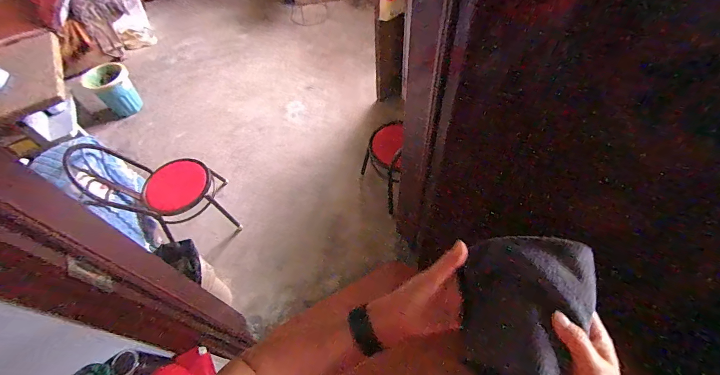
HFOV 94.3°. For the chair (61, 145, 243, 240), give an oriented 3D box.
[{"bbox_3d":[-0.884,-0.011,1.544,0.430,0.567,0.357,-21,57,-11],"label":"chair"}]

